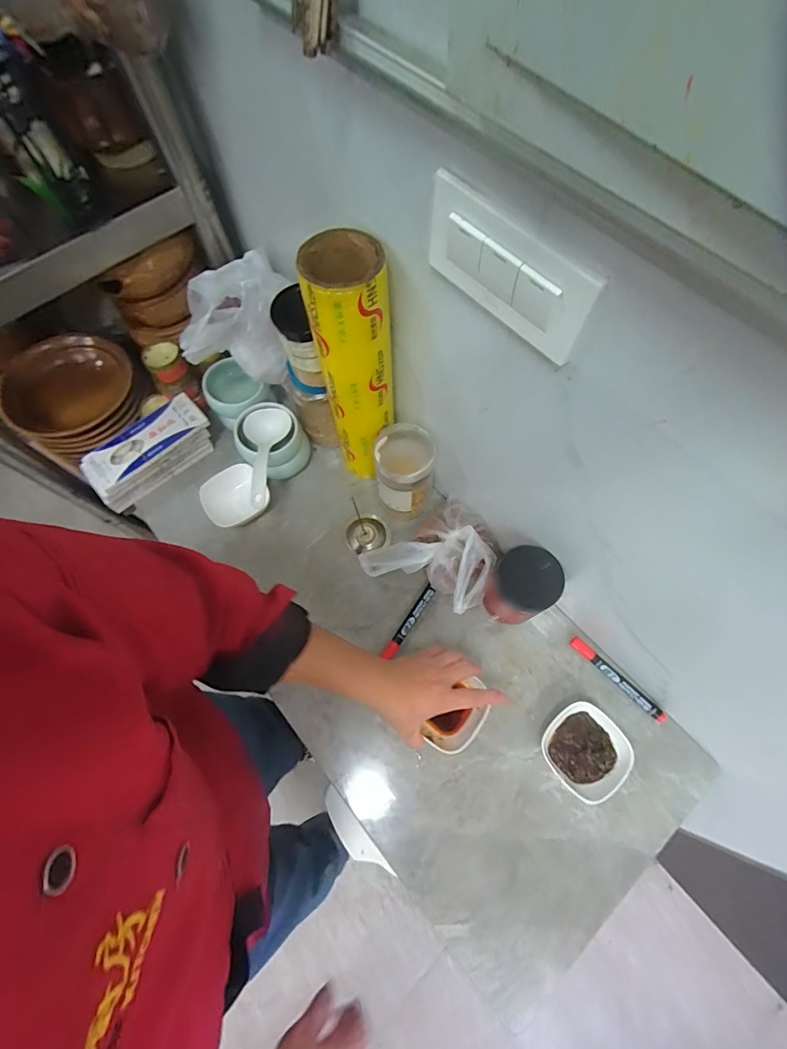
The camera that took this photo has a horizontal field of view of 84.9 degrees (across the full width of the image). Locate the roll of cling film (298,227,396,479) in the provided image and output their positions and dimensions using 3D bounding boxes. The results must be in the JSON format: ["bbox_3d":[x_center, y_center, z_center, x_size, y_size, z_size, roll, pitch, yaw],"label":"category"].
[{"bbox_3d":[-0.045,-0.188,0.560,0.085,0.331,0.095,-7,68,-1],"label":"roll of cling film"}]

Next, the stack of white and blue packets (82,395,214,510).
[{"bbox_3d":[-0.402,-0.119,0.709,0.207,0.066,0.091,-34,71,-11],"label":"stack of white and blue packets"}]

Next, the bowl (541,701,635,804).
[{"bbox_3d":[0.246,0.290,0.554,0.094,0.033,0.095,-40,72,-13],"label":"bowl"}]

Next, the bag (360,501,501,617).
[{"bbox_3d":[0.059,0.031,0.636,0.187,0.069,0.151,27,71,12],"label":"bag"}]

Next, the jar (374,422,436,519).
[{"bbox_3d":[0.018,-0.071,0.641,0.075,0.156,0.081,-1,68,2],"label":"jar"}]

